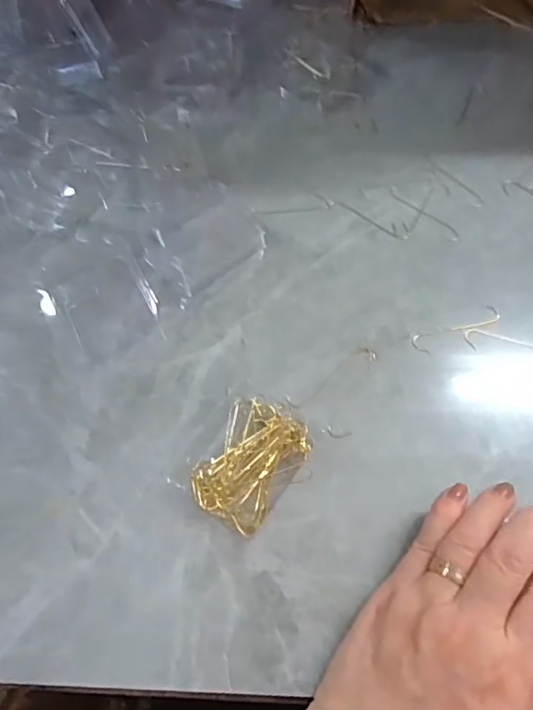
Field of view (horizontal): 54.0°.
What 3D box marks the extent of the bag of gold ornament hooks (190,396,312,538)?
[{"bbox_3d":[-0.008,0.061,0.296,0.048,0.016,0.069,27,66,15],"label":"bag of gold ornament hooks"}]

